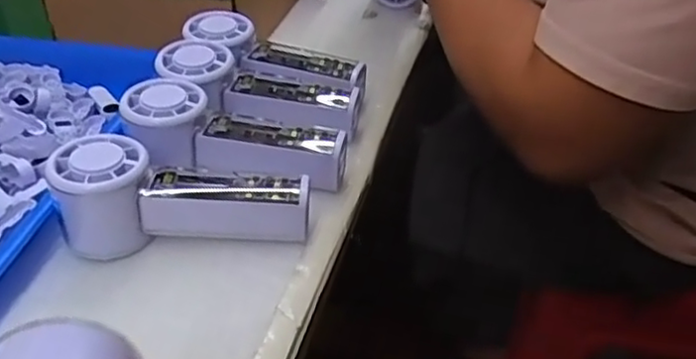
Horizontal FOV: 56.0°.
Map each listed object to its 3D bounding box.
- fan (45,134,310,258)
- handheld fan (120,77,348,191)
[{"bbox_3d":[-0.100,0.017,0.395,0.148,0.059,0.051,5,37,6],"label":"fan"},{"bbox_3d":[-0.078,-0.026,0.448,0.151,0.044,0.059,15,38,-1],"label":"handheld fan"}]

